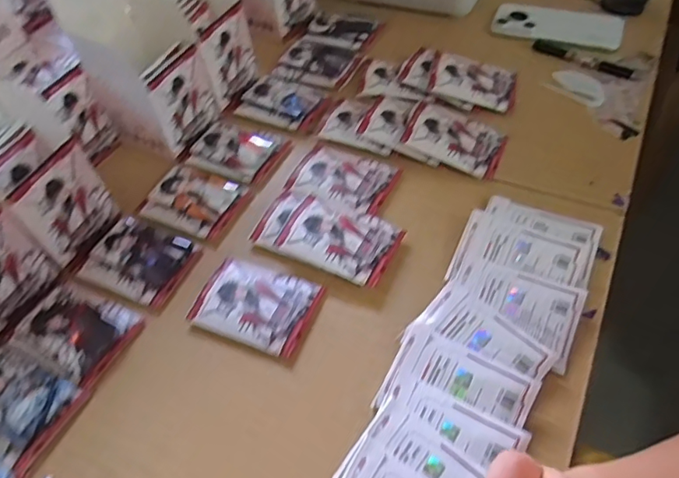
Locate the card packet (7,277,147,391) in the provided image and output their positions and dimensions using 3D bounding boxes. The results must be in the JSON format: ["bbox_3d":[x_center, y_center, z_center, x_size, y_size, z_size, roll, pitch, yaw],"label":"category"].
[{"bbox_3d":[-0.230,0.078,0.462,0.095,0.017,0.074,23,57,18],"label":"card packet"}]

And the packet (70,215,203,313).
[{"bbox_3d":[-0.195,0.018,0.505,0.111,0.017,0.073,20,56,16],"label":"packet"}]

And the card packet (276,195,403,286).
[{"bbox_3d":[0.001,-0.003,0.489,0.100,0.009,0.073,24,57,14],"label":"card packet"}]

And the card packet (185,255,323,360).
[{"bbox_3d":[-0.074,0.056,0.465,0.101,0.008,0.073,18,56,15],"label":"card packet"}]

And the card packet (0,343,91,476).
[{"bbox_3d":[-0.262,0.132,0.422,0.096,0.014,0.073,21,57,17],"label":"card packet"}]

